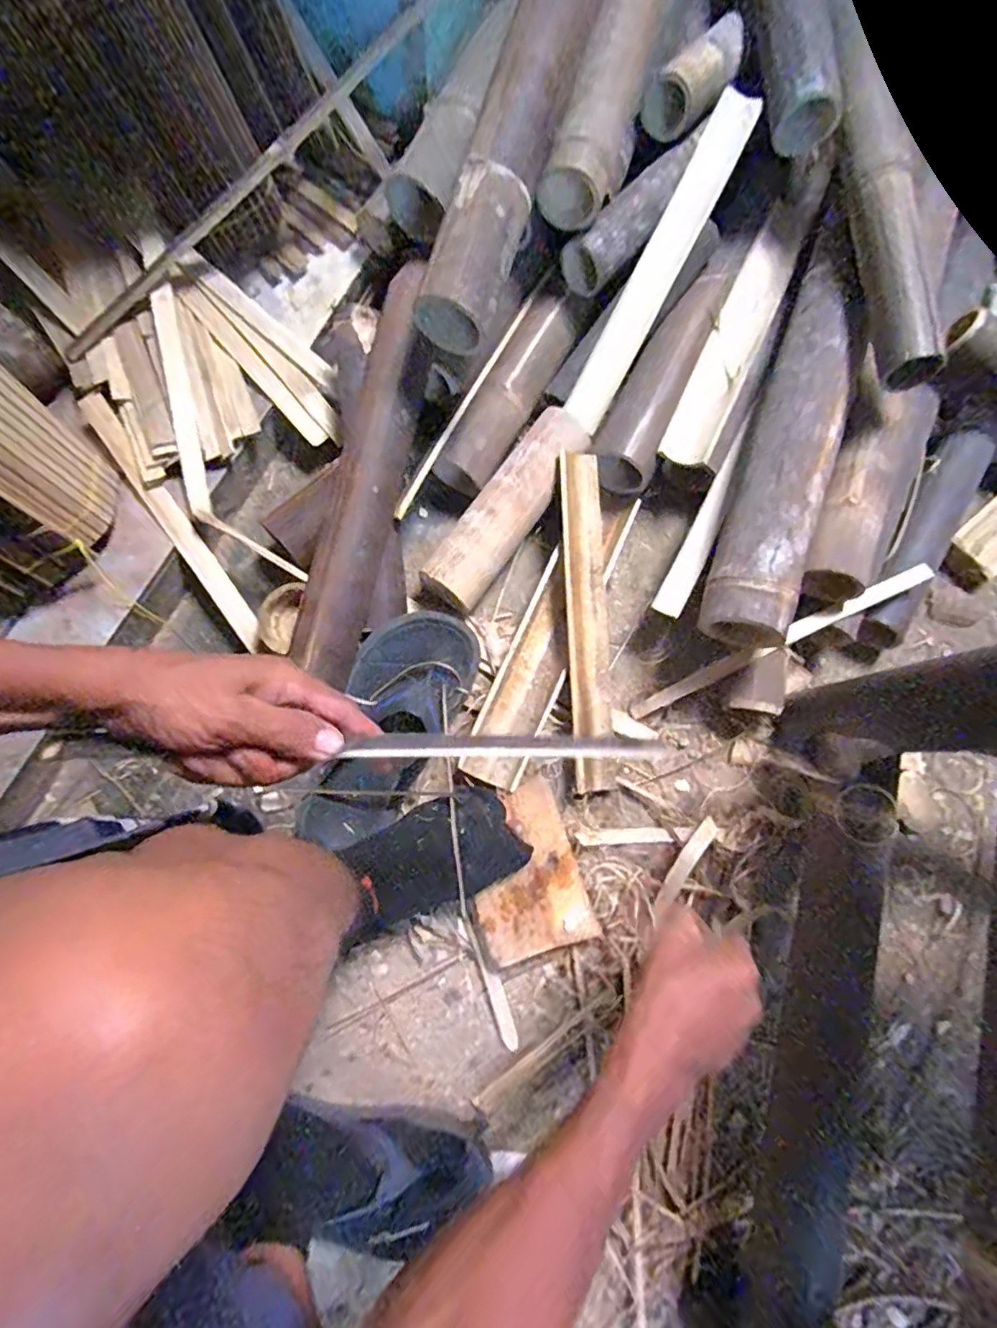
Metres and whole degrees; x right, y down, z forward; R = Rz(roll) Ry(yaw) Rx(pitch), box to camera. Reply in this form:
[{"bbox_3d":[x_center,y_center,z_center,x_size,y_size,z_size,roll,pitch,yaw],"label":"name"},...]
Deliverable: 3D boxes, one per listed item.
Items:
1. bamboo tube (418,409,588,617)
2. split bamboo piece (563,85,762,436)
[{"bbox_3d":[0.009,-0.170,0.639,0.064,0.055,0.250,35,81,5],"label":"bamboo tube"},{"bbox_3d":[0.174,-0.430,0.622,0.045,0.013,0.358,29,99,6],"label":"split bamboo piece"}]

